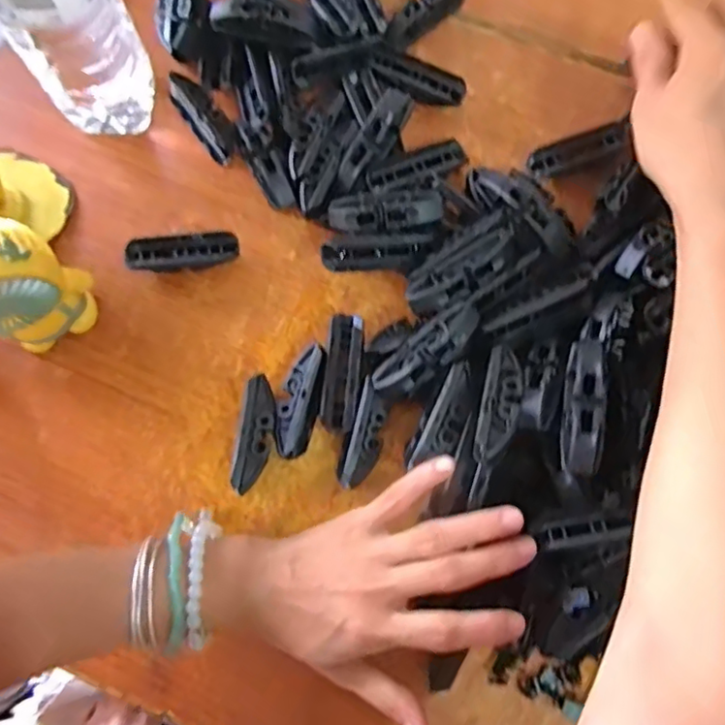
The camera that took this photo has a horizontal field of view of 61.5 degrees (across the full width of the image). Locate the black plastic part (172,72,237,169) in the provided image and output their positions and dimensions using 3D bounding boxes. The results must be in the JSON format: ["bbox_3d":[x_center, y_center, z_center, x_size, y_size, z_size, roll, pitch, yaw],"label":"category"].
[{"bbox_3d":[-0.108,-0.168,0.419,0.023,0.018,0.067,-36,91,-7],"label":"black plastic part"}]

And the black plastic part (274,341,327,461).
[{"bbox_3d":[-0.038,0.024,0.375,0.024,0.021,0.067,15,78,3],"label":"black plastic part"}]

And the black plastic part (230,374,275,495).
[{"bbox_3d":[-0.064,0.044,0.372,0.019,0.022,0.068,8,78,1],"label":"black plastic part"}]

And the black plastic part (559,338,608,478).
[{"bbox_3d":[0.121,0.022,0.330,0.021,0.013,0.076,7,78,1],"label":"black plastic part"}]

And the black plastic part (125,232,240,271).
[{"bbox_3d":[-0.116,-0.071,0.399,0.069,0.021,0.018,-6,78,-2],"label":"black plastic part"}]

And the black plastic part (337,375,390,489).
[{"bbox_3d":[0.002,0.045,0.369,0.021,0.021,0.062,19,78,4],"label":"black plastic part"}]

